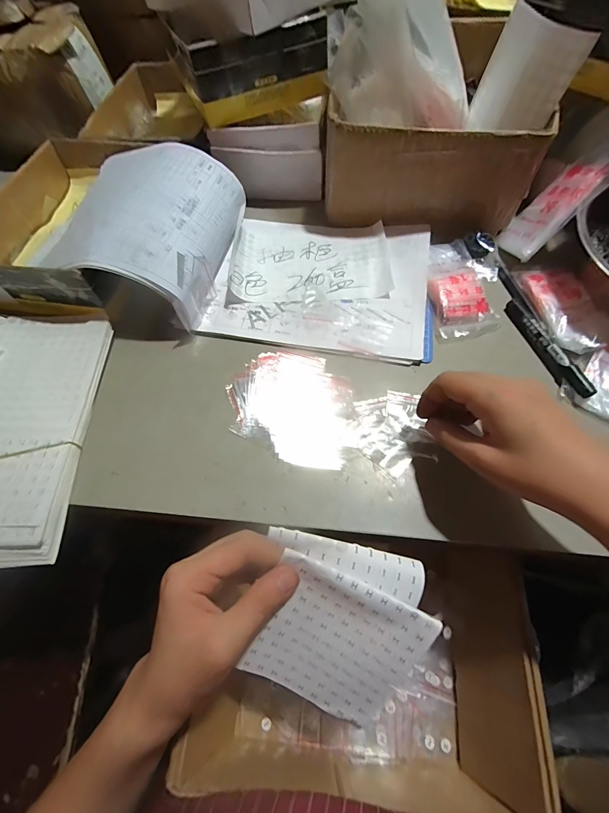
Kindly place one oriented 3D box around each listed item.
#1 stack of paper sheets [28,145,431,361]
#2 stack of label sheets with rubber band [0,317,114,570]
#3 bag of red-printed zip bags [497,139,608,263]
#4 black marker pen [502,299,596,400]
[{"bbox_3d":[-0.068,-0.186,0.393,0.446,0.070,0.216,9,63,4],"label":"stack of paper sheets"},{"bbox_3d":[-0.280,0.021,0.330,0.130,0.022,0.248,-1,63,1],"label":"stack of label sheets with rubber band"},{"bbox_3d":[0.301,-0.244,0.393,0.013,0.148,0.075,31,29,-31],"label":"bag of red-printed zip bags"},{"bbox_3d":[0.259,-0.066,0.360,0.019,0.015,0.131,-15,63,-6],"label":"black marker pen"}]

